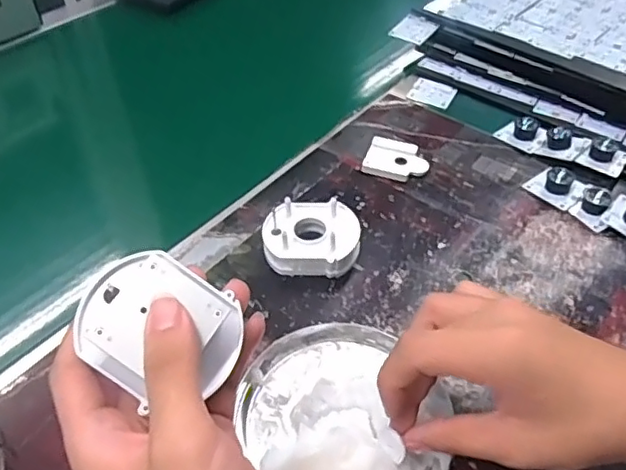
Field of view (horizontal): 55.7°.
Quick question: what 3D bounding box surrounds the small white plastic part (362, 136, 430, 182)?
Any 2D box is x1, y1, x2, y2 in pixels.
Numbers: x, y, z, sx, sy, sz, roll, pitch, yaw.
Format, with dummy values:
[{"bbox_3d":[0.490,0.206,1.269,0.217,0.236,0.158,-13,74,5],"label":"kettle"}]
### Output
[{"bbox_3d":[0.075,-0.068,0.529,0.055,0.010,0.044,13,46,12],"label":"small white plastic part"}]

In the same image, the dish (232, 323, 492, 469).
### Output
[{"bbox_3d":[0.018,0.105,0.351,0.115,0.022,0.127,-34,55,-30],"label":"dish"}]

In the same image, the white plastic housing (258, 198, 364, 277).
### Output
[{"bbox_3d":[-0.001,0.004,0.441,0.069,0.034,0.060,6,45,5],"label":"white plastic housing"}]

